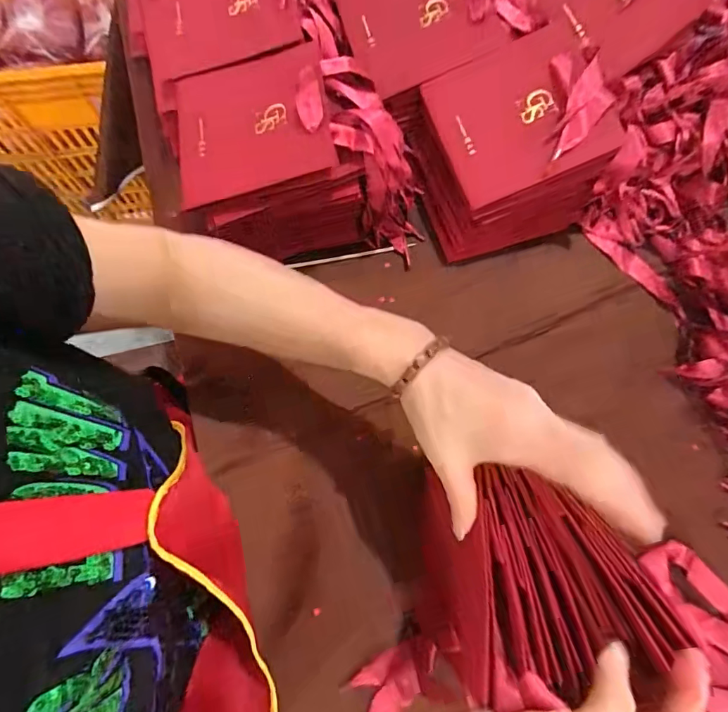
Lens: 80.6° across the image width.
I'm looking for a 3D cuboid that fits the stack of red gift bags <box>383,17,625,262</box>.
[{"bbox_3d":[0.126,-0.203,0.414,0.160,0.114,0.155,-16,74,-7],"label":"stack of red gift bags"}]

